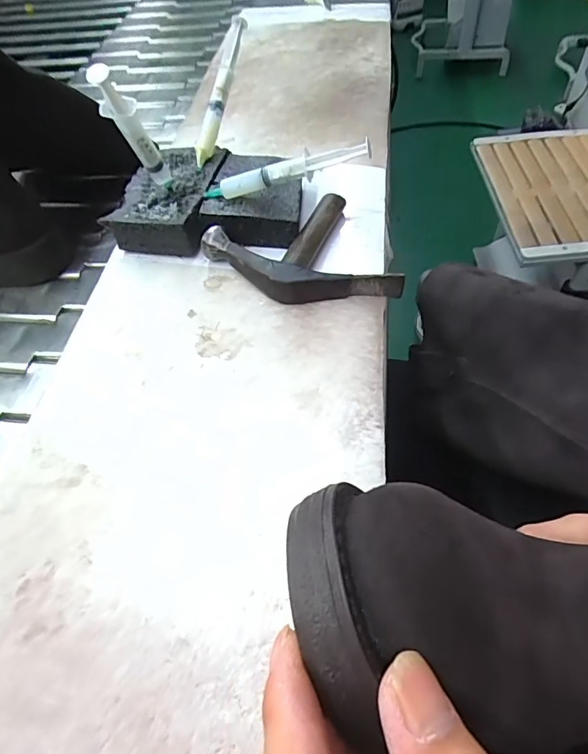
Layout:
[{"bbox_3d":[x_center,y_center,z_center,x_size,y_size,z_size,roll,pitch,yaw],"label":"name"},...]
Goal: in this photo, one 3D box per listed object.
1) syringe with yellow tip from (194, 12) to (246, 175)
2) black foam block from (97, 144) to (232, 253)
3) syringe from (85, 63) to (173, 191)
[{"bbox_3d":[-0.071,-0.275,0.453,0.018,0.013,0.150,14,87,14],"label":"syringe with yellow tip"},{"bbox_3d":[-0.112,-0.171,0.451,0.085,0.033,0.129,10,55,12],"label":"black foam block"},{"bbox_3d":[-0.122,-0.189,0.378,0.023,0.125,0.019,12,76,13],"label":"syringe"}]

